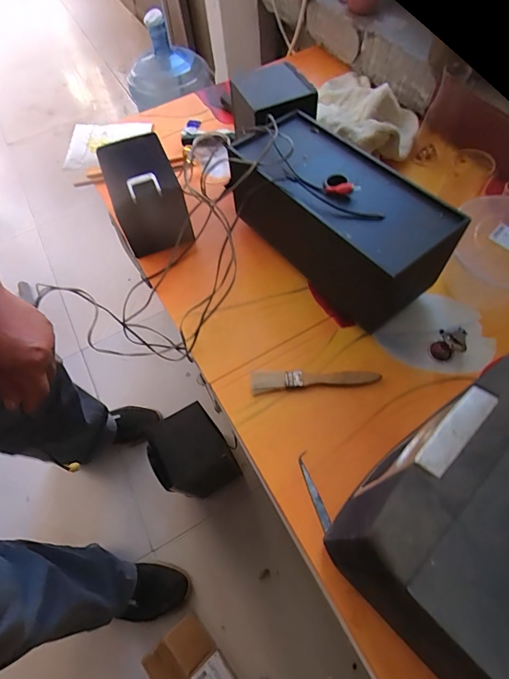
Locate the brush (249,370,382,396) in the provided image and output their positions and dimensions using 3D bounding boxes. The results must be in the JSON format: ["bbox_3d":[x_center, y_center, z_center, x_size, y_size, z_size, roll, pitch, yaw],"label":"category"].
[{"bbox_3d":[0.070,0.045,0.449,0.149,0.013,0.027,-6,61,1],"label":"brush"}]

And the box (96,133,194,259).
[{"bbox_3d":[-0.160,-0.210,0.554,0.096,0.096,0.156,-20,62,-6],"label":"box"}]

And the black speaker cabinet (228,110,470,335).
[{"bbox_3d":[0.095,-0.151,0.479,0.130,0.138,0.278,-39,65,-16],"label":"black speaker cabinet"}]

